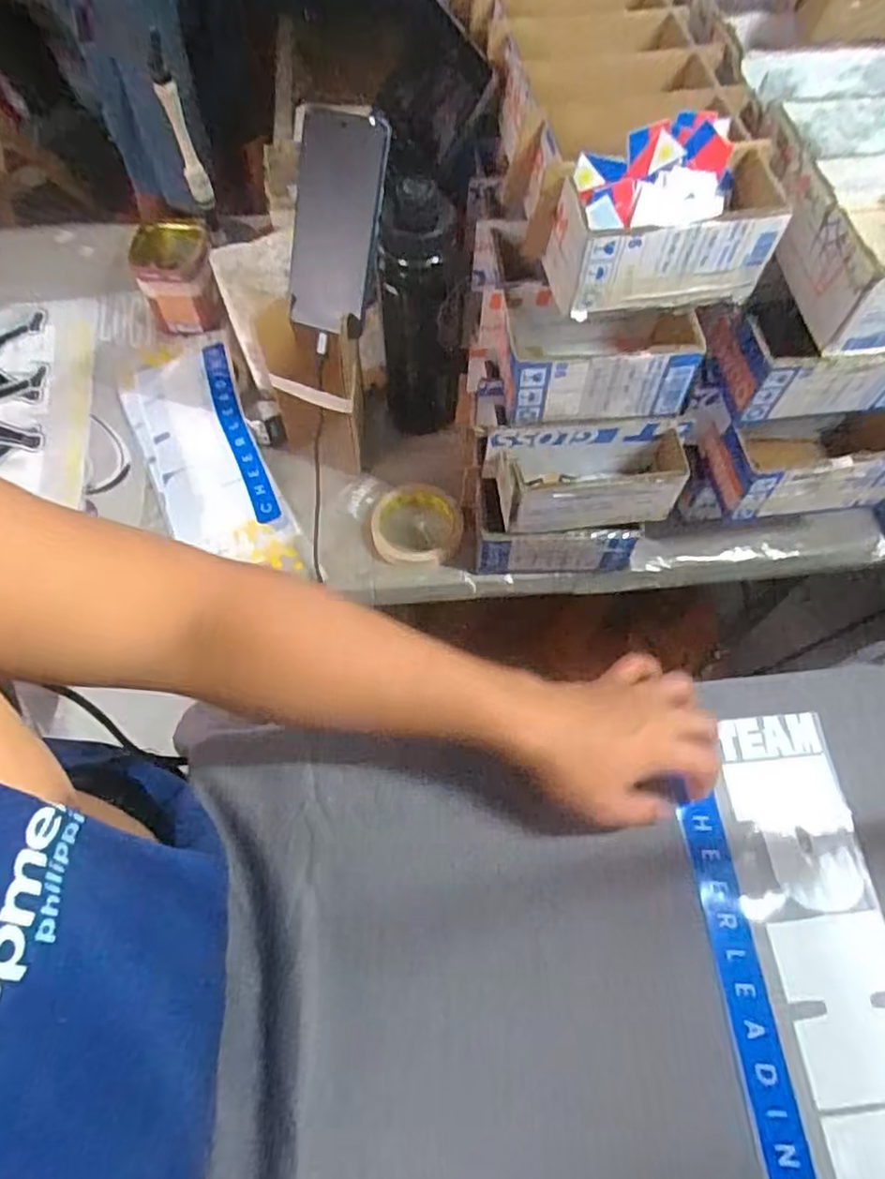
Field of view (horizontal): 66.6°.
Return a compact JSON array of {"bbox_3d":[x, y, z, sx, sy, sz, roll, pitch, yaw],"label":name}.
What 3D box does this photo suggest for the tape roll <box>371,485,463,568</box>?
[{"bbox_3d":[-0.027,-0.070,0.720,0.096,0.022,0.098,0,64,-1],"label":"tape roll"}]

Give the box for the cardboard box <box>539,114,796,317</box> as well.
[{"bbox_3d":[0.166,-0.273,0.505,0.170,0.092,0.088,-13,65,-7],"label":"cardboard box"}]

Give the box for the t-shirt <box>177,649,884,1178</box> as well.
[{"bbox_3d":[0.131,0.252,0.419,0.583,0.038,0.394,-5,64,-3],"label":"t-shirt"}]

